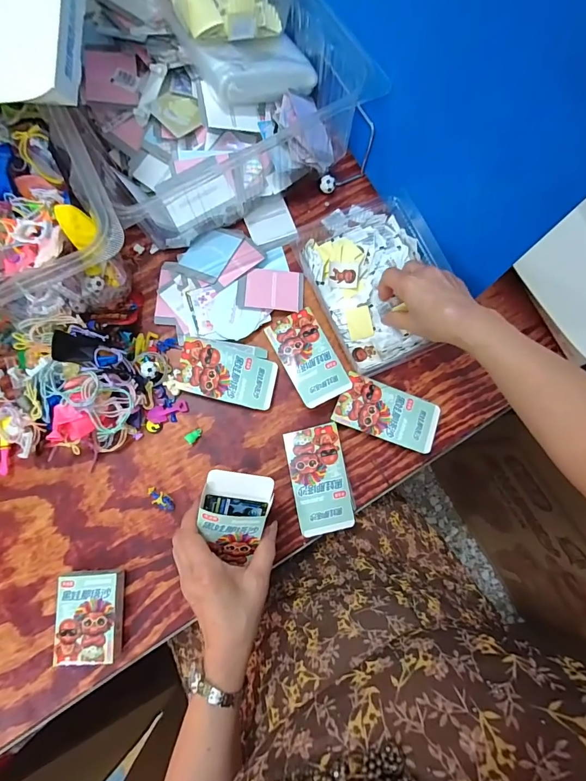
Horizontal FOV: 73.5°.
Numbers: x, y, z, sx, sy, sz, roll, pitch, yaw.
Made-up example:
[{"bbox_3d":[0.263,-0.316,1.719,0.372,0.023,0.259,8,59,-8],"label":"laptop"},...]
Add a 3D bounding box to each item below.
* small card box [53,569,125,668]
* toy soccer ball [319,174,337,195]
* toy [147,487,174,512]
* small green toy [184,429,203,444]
[{"bbox_3d":[-0.228,0.253,0.443,0.067,0.027,0.094,-2,79,-2],"label":"small card box"},{"bbox_3d":[0.049,-0.294,0.557,0.021,0.020,0.018,-16,80,-5],"label":"toy soccer ball"},{"bbox_3d":[-0.160,0.132,0.474,0.038,0.010,0.017,29,80,4],"label":"toy"},{"bbox_3d":[-0.123,0.057,0.490,0.021,0.010,0.014,-36,82,-8],"label":"small green toy"}]

